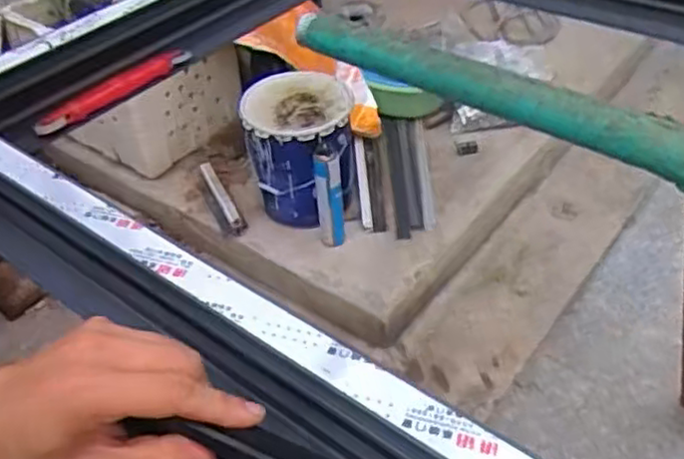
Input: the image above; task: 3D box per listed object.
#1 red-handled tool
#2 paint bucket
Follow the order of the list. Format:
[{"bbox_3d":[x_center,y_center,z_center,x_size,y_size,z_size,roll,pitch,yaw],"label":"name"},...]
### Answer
[{"bbox_3d":[-0.237,-0.150,0.736,0.017,0.025,0.189,29,52,31],"label":"red-handled tool"},{"bbox_3d":[-0.107,-0.203,1.873,0.273,0.350,0.286,-2,43,2],"label":"paint bucket"}]

